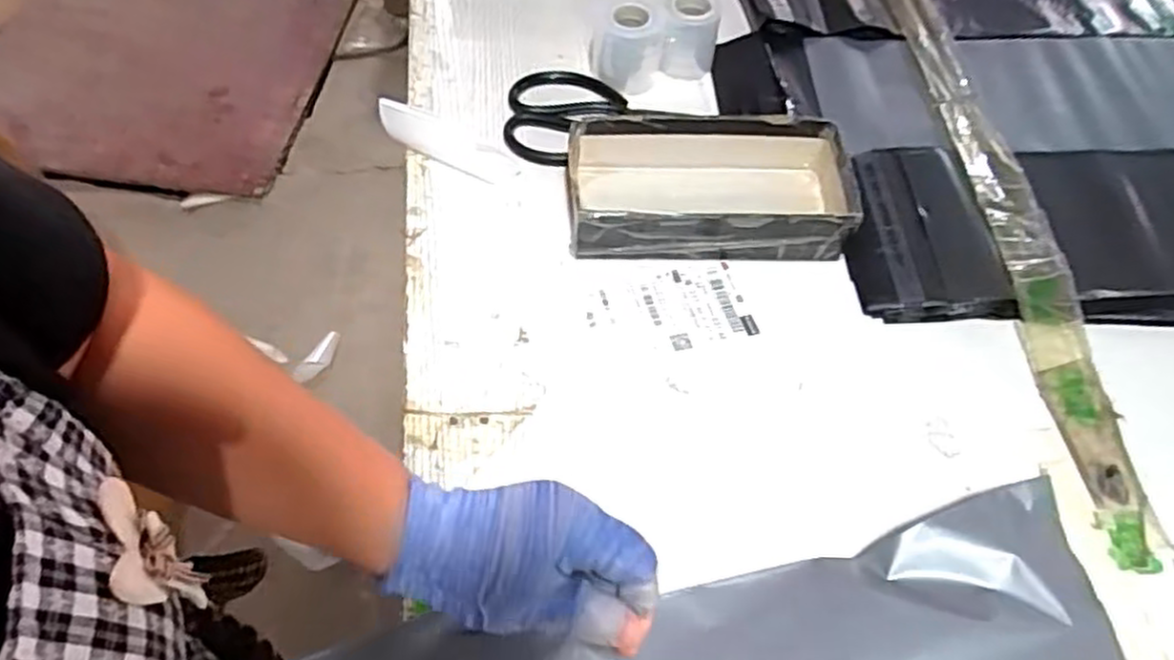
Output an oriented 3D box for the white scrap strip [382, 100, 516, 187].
[{"bbox_3d":[-0.120,-0.159,0.634,0.128,0.011,0.036,27,88,7],"label":"white scrap strip"}]

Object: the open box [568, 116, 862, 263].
[{"bbox_3d":[0.098,-0.114,0.600,0.221,0.054,0.112,2,58,-3],"label":"open box"}]

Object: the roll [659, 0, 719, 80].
[{"bbox_3d":[0.095,-0.265,0.691,0.049,0.064,0.058,13,58,4],"label":"roll"}]

